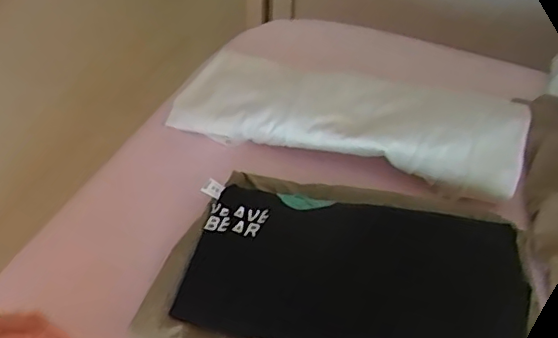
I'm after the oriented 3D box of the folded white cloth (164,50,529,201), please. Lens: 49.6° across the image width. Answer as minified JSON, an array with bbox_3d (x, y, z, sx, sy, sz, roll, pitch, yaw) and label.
[{"bbox_3d":[0.069,-0.067,0.620,0.341,0.048,0.141,14,45,11],"label":"folded white cloth"}]

